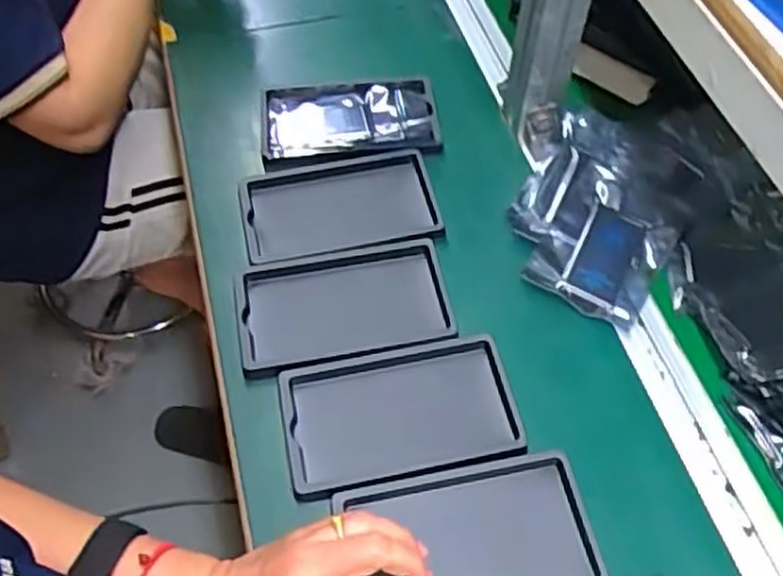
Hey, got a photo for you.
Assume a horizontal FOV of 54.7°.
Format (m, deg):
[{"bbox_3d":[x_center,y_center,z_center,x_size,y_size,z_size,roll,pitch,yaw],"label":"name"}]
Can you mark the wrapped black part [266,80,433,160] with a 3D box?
[{"bbox_3d":[-0.039,-0.151,0.695,0.148,0.030,0.084,-3,56,-5],"label":"wrapped black part"}]

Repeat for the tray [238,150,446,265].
[{"bbox_3d":[-0.043,-0.069,0.629,0.156,0.018,0.095,-9,56,-9],"label":"tray"}]

